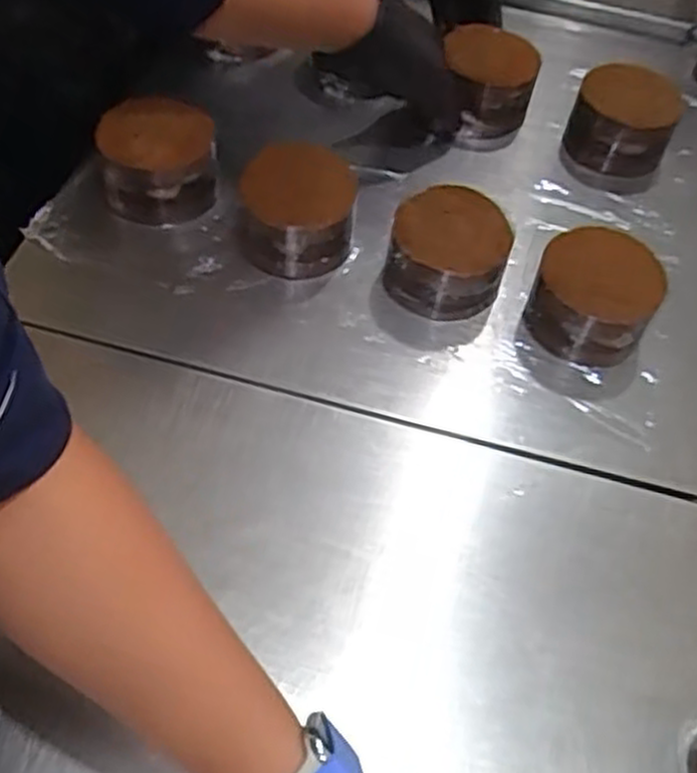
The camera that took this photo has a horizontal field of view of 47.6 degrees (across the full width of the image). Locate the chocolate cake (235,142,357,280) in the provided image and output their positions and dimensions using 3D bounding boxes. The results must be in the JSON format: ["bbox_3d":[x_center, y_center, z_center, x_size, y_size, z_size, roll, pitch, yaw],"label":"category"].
[{"bbox_3d":[-0.046,-0.150,0.677,0.096,0.075,0.092,-3,56,-7],"label":"chocolate cake"}]

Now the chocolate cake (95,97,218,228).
[{"bbox_3d":[-0.169,-0.202,0.704,0.099,0.070,0.096,-3,56,-8],"label":"chocolate cake"}]

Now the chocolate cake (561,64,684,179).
[{"bbox_3d":[0.276,-0.269,0.797,0.097,0.078,0.101,22,56,10],"label":"chocolate cake"}]

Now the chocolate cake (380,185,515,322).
[{"bbox_3d":[0.086,-0.114,0.674,0.095,0.069,0.092,18,56,7],"label":"chocolate cake"}]

